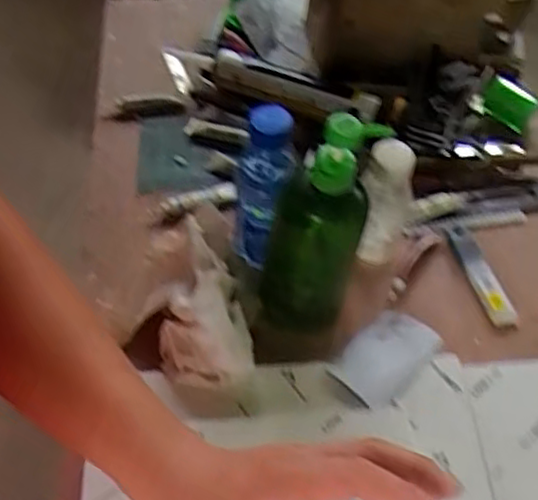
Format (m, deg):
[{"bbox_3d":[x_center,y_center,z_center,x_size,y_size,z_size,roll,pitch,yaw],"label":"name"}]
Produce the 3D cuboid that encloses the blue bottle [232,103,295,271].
[{"bbox_3d":[-0.006,-0.054,0.706,0.061,0.212,0.050,3,55,0],"label":"blue bottle"}]

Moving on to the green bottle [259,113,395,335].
[{"bbox_3d":[0.041,-0.015,0.643,0.079,0.264,0.080,19,57,11],"label":"green bottle"}]

